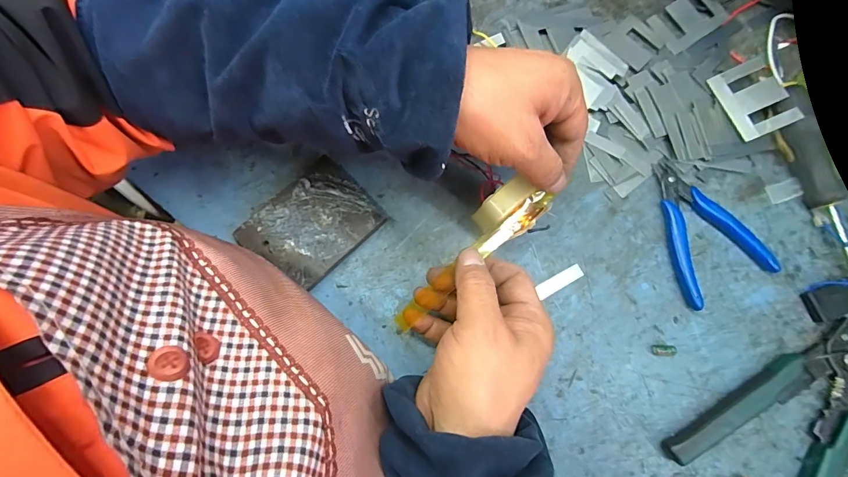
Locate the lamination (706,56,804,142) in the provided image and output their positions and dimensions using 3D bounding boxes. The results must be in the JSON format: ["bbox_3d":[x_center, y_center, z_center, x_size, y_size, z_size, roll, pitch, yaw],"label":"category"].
[{"bbox_3d":[0.286,-0.121,0.346,0.044,0.004,0.066,-25,74,17],"label":"lamination"}]

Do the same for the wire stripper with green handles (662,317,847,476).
[{"bbox_3d":[0.291,0.152,0.301,0.182,0.019,0.108,-33,80,-5],"label":"wire stripper with green handles"}]

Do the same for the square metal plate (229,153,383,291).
[{"bbox_3d":[-0.096,-0.011,0.346,0.100,0.015,0.079,-44,81,-7],"label":"square metal plate"}]

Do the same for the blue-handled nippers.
[{"bbox_3d":[0.241,-0.011,0.338,0.075,0.011,0.121,-12,79,-1],"label":"blue-handled nippers"}]

